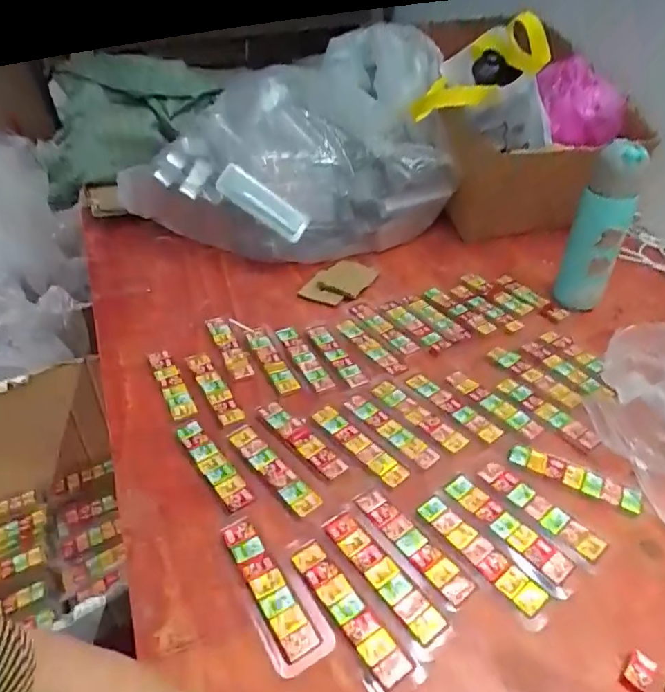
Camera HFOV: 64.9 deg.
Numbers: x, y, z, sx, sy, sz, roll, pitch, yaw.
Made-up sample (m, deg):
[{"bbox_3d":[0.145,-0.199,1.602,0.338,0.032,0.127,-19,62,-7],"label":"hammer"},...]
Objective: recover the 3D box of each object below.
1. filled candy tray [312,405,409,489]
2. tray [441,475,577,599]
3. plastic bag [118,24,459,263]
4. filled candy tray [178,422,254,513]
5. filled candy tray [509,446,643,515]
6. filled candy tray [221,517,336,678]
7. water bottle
[{"bbox_3d":[0.025,0.097,0.523,0.024,0.004,0.119,-29,47,-31],"label":"filled candy tray"},{"bbox_3d":[0.150,0.161,0.453,0.035,0.007,0.125,-27,46,-30],"label":"tray"},{"bbox_3d":[-0.073,-0.305,0.818,0.477,0.259,0.277,-12,40,-15],"label":"plastic bag"},{"bbox_3d":[-0.113,0.111,0.498,0.025,0.006,0.116,-25,45,-28],"label":"filled candy tray"},{"bbox_3d":[0.231,0.125,0.501,0.117,0.009,0.031,18,42,21],"label":"filled candy tray"},{"bbox_3d":[-0.046,0.187,0.410,0.045,0.007,0.128,-20,43,-23],"label":"filled candy tray"},{"bbox_3d":[0.344,-0.149,0.674,0.062,0.210,0.055,19,43,22],"label":"water bottle"}]

